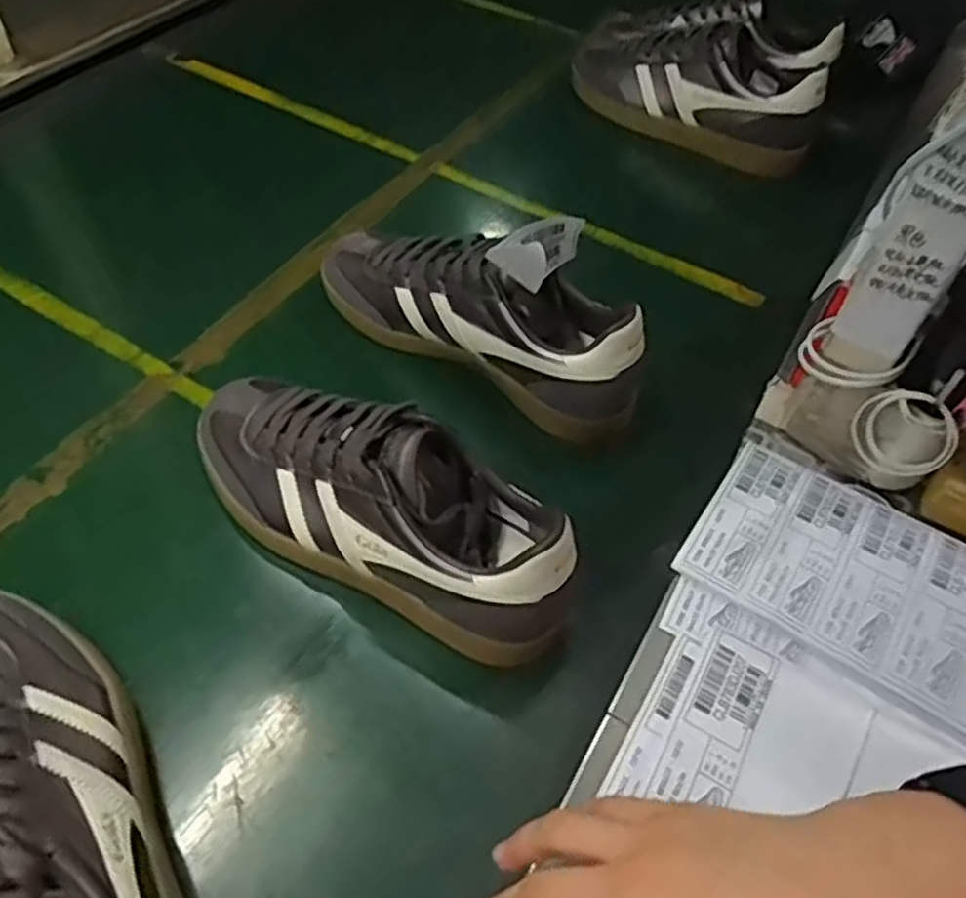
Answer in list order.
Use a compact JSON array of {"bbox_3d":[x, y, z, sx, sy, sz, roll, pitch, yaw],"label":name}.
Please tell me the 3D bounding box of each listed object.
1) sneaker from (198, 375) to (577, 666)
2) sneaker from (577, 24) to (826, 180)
[{"bbox_3d":[-0.066,0.027,0.458,0.258,0.096,0.080,29,55,17],"label":"sneaker"},{"bbox_3d":[0.219,-0.385,0.810,0.277,0.094,0.110,32,56,22],"label":"sneaker"}]

